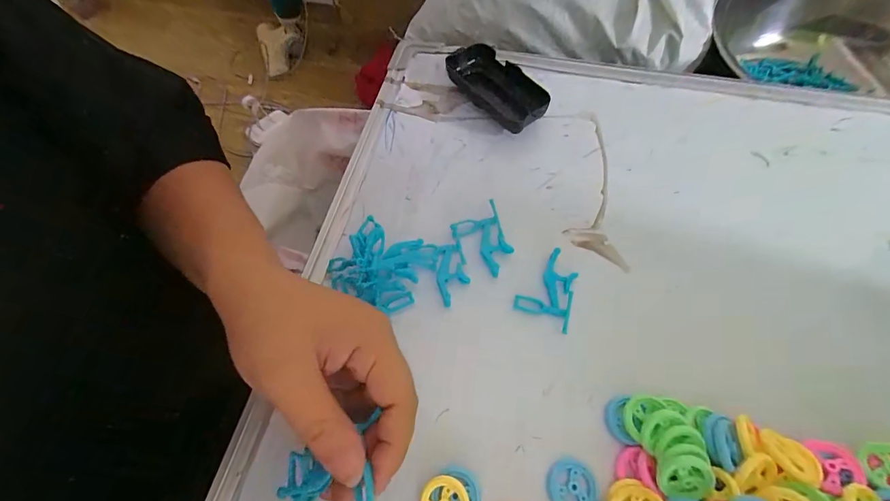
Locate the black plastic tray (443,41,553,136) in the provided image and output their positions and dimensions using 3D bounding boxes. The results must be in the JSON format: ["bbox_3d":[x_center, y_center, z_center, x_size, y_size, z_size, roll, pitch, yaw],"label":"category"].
[{"bbox_3d":[0.049,-0.164,0.380,0.050,0.025,0.123,-34,66,-16],"label":"black plastic tray"}]

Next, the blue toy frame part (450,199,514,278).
[{"bbox_3d":[0.037,-0.012,0.311,0.043,0.008,0.055,-38,68,-17],"label":"blue toy frame part"}]

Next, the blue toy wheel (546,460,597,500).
[{"bbox_3d":[0.077,0.145,0.234,0.027,0.007,0.028,0,62,1],"label":"blue toy wheel"}]

